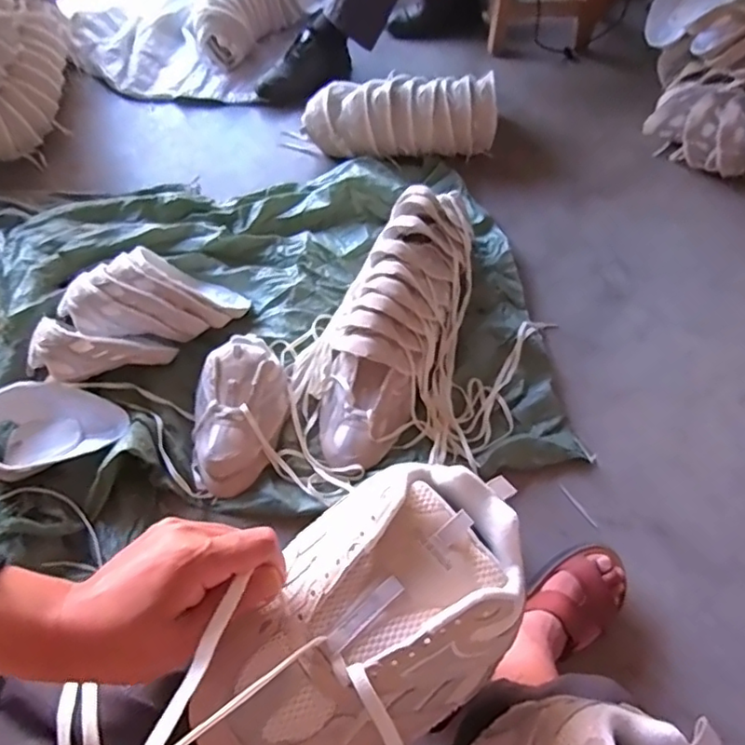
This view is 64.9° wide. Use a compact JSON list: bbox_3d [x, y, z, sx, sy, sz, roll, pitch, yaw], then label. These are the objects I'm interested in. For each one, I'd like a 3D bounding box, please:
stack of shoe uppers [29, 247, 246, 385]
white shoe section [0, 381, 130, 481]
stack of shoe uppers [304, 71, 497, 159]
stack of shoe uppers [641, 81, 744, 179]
[{"bbox_3d":[-0.406,-0.107,1.007,0.355,0.113,0.155,-30,64,-17],"label":"stack of shoe uppers"},{"bbox_3d":[-0.512,0.087,0.917,0.220,0.057,0.154,5,59,2],"label":"white shoe section"},{"bbox_3d":[0.062,-0.560,1.297,0.416,0.139,0.098,-2,59,-2],"label":"stack of shoe uppers"},{"bbox_3d":[0.780,-0.509,1.259,0.357,0.182,0.137,21,61,11],"label":"stack of shoe uppers"}]

